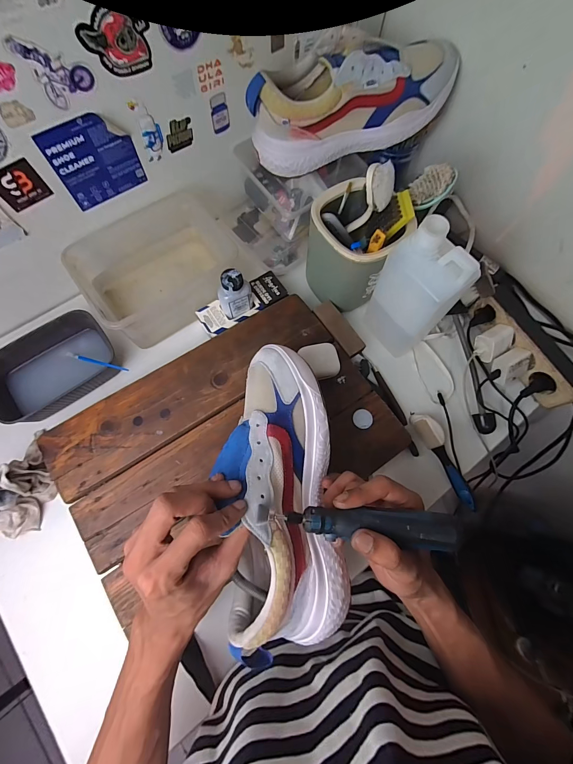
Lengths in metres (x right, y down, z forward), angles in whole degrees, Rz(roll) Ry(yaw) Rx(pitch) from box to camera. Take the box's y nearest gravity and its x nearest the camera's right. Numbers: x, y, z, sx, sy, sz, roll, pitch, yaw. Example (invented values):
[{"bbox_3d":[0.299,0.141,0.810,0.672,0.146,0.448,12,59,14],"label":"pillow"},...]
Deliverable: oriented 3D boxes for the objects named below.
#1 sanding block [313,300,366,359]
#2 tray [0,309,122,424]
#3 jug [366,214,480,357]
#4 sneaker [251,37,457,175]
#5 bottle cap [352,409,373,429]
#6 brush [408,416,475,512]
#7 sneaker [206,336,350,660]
[{"bbox_3d":[0.079,-0.083,0.483,0.032,0.013,0.096,-32,76,-12],"label":"sanding block"},{"bbox_3d":[-0.334,-0.019,0.469,0.161,0.063,0.107,-39,77,-13],"label":"tray"},{"bbox_3d":[0.169,-0.114,0.426,0.067,0.203,0.090,-40,78,-13],"label":"jug"},{"bbox_3d":[0.095,-0.384,0.440,0.294,0.095,0.097,-14,73,-7],"label":"sneaker"},{"bbox_3d":[0.105,0.051,0.440,0.027,0.004,0.027,1,72,-2],"label":"bottle cap"},{"bbox_3d":[0.226,0.108,0.454,0.025,0.025,0.141,-25,75,-10],"label":"brush"},{"bbox_3d":[-0.004,0.100,0.317,0.109,0.086,0.281,-2,77,-3],"label":"sneaker"}]

